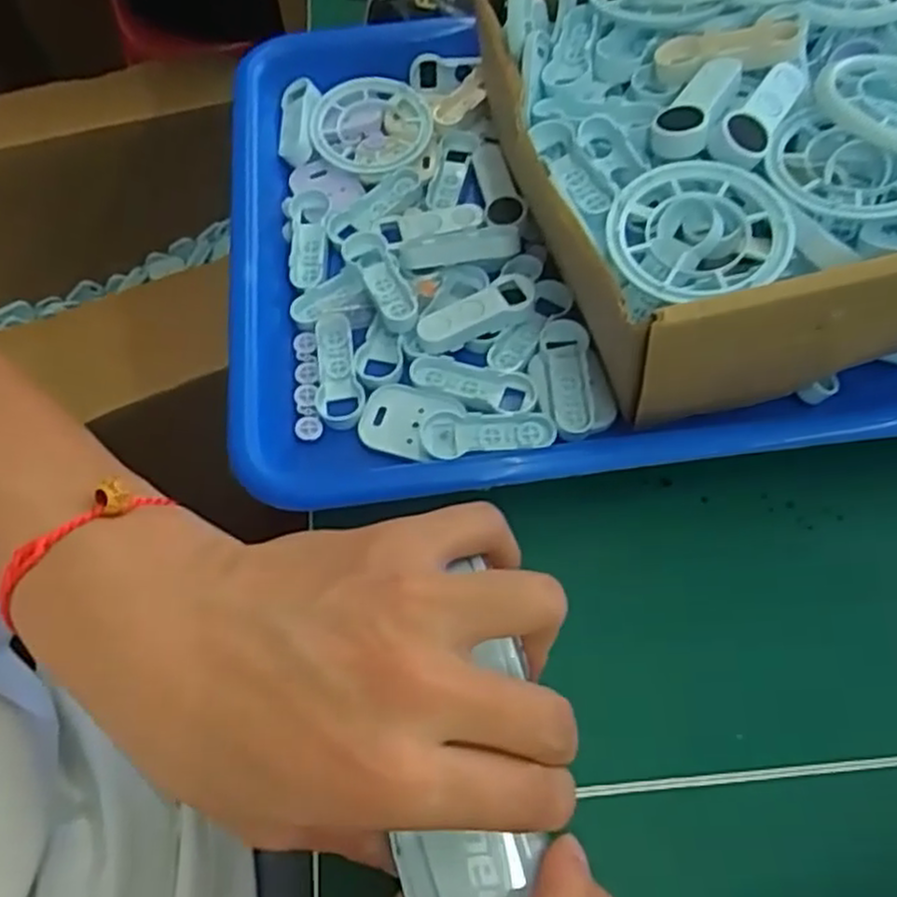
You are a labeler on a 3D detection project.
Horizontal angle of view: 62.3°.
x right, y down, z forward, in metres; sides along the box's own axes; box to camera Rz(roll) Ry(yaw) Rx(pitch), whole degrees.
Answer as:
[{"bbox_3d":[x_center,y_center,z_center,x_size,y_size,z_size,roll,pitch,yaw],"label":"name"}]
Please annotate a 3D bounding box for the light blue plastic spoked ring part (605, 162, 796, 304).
[{"bbox_3d":[0.082,-0.072,0.239,0.056,0.015,0.056,0,62,1],"label":"light blue plastic spoked ring part"}]

